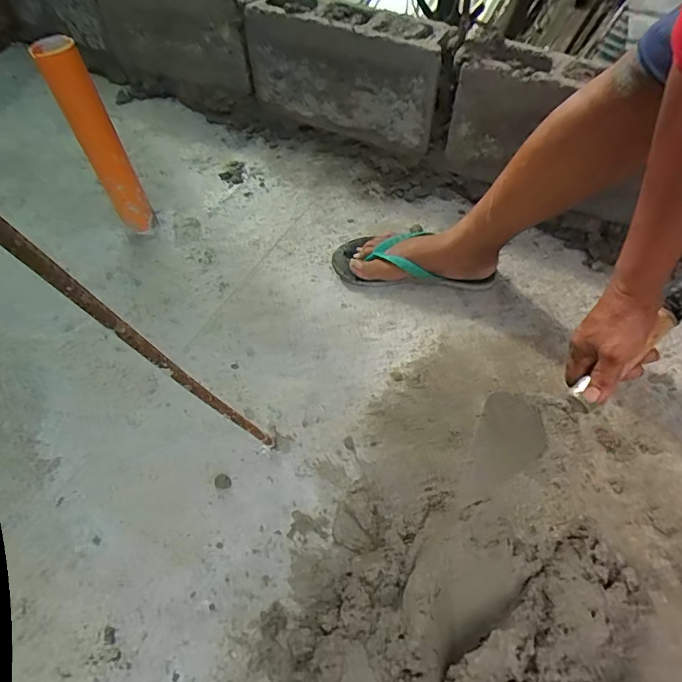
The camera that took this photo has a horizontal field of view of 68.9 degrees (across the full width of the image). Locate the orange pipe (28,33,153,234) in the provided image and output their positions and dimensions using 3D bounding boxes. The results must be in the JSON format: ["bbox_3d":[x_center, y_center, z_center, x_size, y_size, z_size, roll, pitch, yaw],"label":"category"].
[{"bbox_3d":[-0.369,-0.298,0.769,0.054,0.299,0.053,-28,51,-17],"label":"orange pipe"}]

